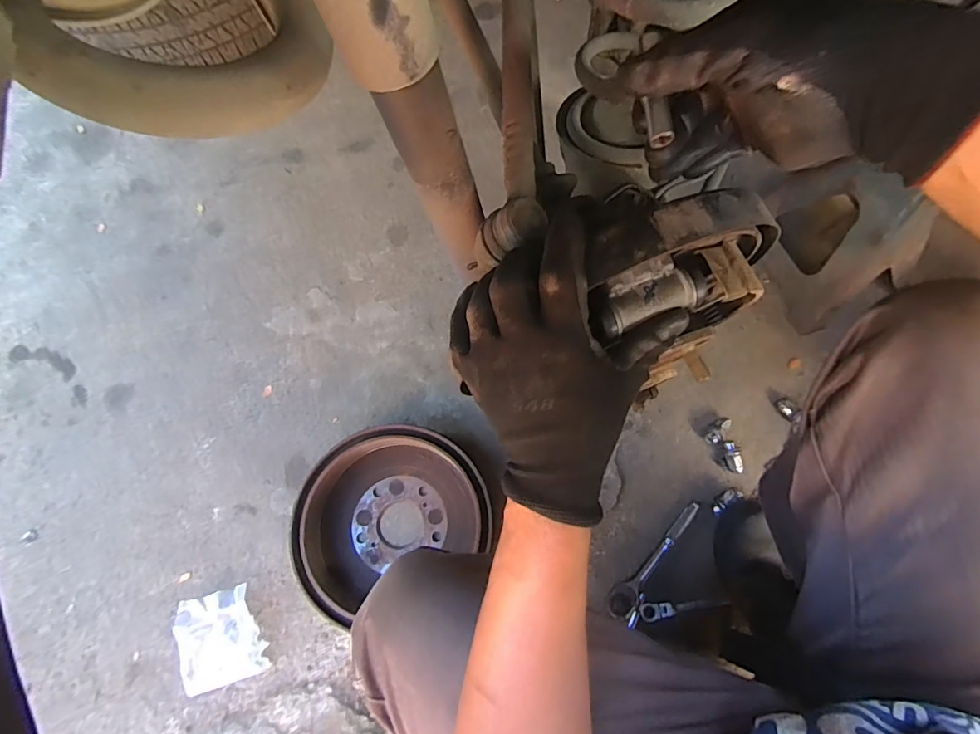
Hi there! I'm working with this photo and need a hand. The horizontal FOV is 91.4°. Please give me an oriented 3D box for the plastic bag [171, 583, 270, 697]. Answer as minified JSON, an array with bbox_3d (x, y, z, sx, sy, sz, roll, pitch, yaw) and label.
[{"bbox_3d":[-0.370,0.371,0.654,0.105,0.016,0.118,-19,77,-6],"label":"plastic bag"}]

